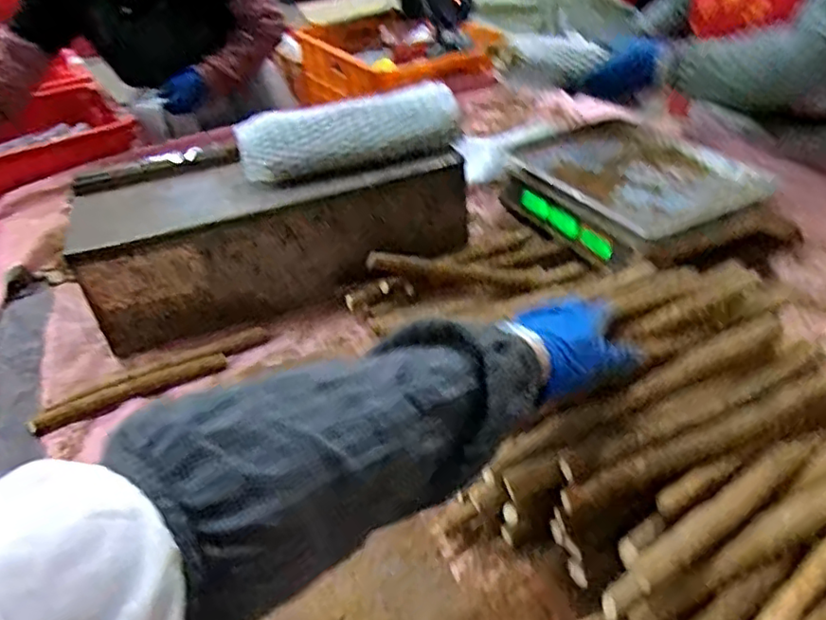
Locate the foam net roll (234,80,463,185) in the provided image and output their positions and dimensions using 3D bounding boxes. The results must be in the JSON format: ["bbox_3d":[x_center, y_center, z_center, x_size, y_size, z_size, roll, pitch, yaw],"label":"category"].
[{"bbox_3d":[-0.082,-0.240,0.834,0.290,0.078,0.062,-18,38,-16],"label":"foam net roll"}]

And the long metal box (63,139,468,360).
[{"bbox_3d":[-0.193,-0.110,0.893,0.509,0.185,0.236,-16,38,-13],"label":"long metal box"}]

